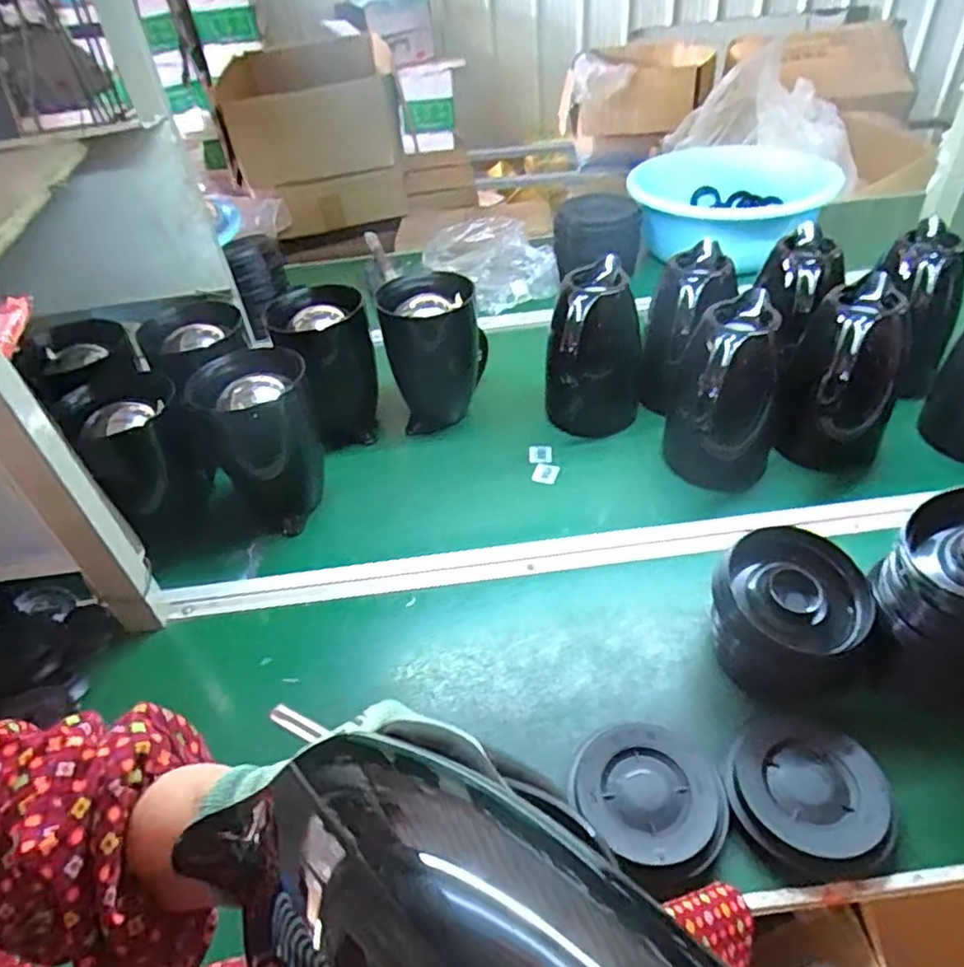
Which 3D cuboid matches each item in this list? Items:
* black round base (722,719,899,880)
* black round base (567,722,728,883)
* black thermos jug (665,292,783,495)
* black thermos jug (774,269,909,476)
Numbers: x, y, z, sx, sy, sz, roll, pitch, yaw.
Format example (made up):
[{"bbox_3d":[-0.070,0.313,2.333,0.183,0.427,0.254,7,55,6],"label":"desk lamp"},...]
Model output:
[{"bbox_3d":[0.253,0.242,0.508,0.115,0.029,0.109,-4,41,3],"label":"black round base"},{"bbox_3d":[0.135,0.250,0.521,0.105,0.030,0.116,-30,46,-24],"label":"black round base"},{"bbox_3d":[0.292,-0.095,0.767,0.123,0.207,0.130,-4,41,3],"label":"black thermos jug"},{"bbox_3d":[0.420,-0.115,0.767,0.118,0.191,0.147,19,47,26],"label":"black thermos jug"}]

